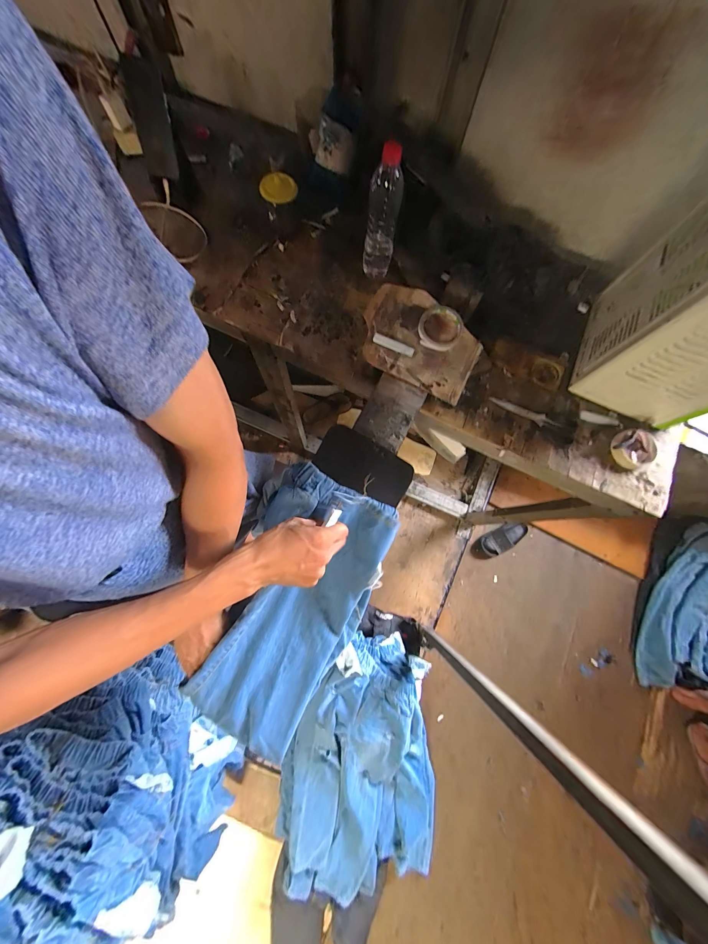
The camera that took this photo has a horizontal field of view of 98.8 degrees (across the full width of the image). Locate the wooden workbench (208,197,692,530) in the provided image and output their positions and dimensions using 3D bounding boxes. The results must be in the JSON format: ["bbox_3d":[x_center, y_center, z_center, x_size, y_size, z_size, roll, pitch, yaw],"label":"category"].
[{"bbox_3d":[0.199,-0.150,1.005,1.008,0.850,0.308,30,77,4],"label":"wooden workbench"}]

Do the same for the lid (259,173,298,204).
[{"bbox_3d":[-0.151,-0.564,0.605,0.074,0.043,0.017,-3,38,6],"label":"lid"}]

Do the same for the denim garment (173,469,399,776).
[{"bbox_3d":[-0.096,0.208,0.488,0.210,0.084,0.412,22,83,4],"label":"denim garment"}]

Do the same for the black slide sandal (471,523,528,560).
[{"bbox_3d":[0.674,0.306,1.374,0.282,0.079,0.107,-25,80,-9],"label":"black slide sandal"}]

